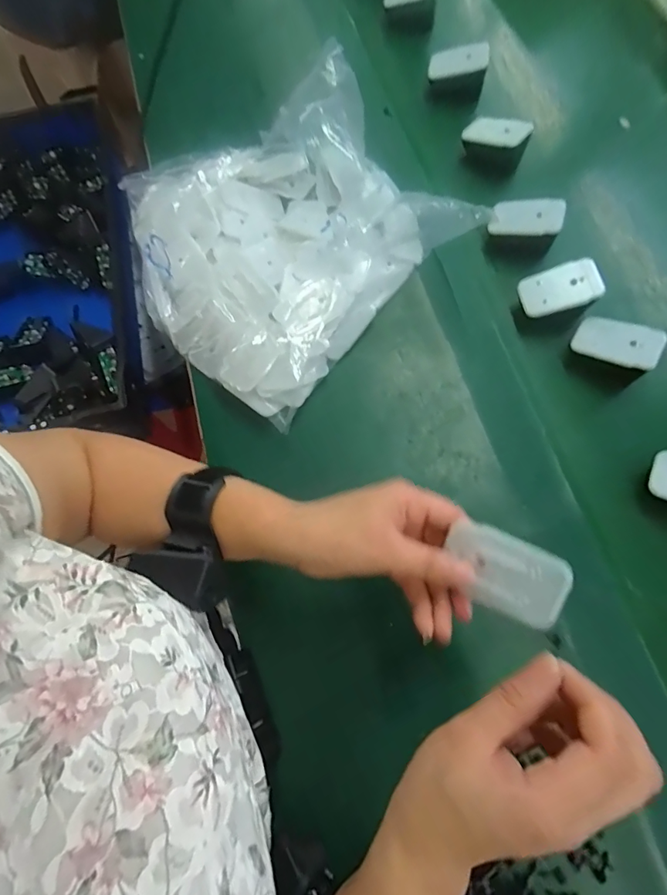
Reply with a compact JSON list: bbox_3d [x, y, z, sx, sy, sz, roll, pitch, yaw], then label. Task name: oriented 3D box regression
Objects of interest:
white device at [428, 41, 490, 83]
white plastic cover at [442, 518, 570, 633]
[{"bbox_3d":[0.147,-0.454,0.532,0.068,0.027,0.014,-1,35,14],"label":"white device"},{"bbox_3d":[0.099,0.075,0.266,0.068,0.004,0.046,21,101,27],"label":"white plastic cover"}]

